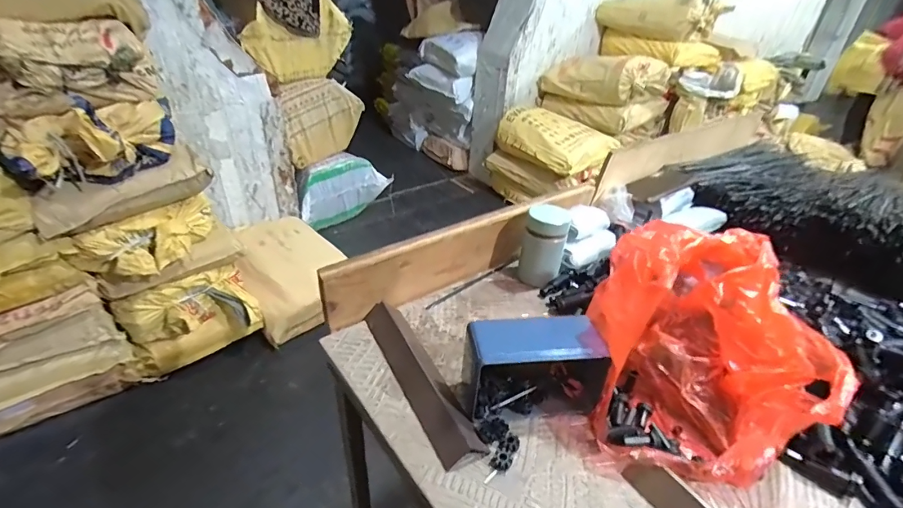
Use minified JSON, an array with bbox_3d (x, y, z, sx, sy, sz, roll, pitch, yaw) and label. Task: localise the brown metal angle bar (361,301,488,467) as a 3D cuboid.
[{"bbox_3d":[-0.040,0.133,0.507,0.043,0.027,0.240,-12,37,-26],"label":"brown metal angle bar"}]

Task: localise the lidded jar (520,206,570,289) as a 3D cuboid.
[{"bbox_3d":[0.144,-0.009,0.691,0.066,0.121,0.055,14,33,12],"label":"lidded jar"}]

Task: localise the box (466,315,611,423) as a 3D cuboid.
[{"bbox_3d":[0.088,0.122,0.480,0.145,0.097,0.075,0,33,-9],"label":"box"}]

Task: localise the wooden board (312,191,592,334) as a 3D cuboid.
[{"bbox_3d":[0.040,-0.005,0.675,0.484,0.103,0.020,-19,40,-34],"label":"wooden board"}]

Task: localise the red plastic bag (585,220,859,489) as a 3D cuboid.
[{"bbox_3d":[0.256,0.092,0.476,0.214,0.180,0.231,1,33,-8],"label":"red plastic bag"}]

